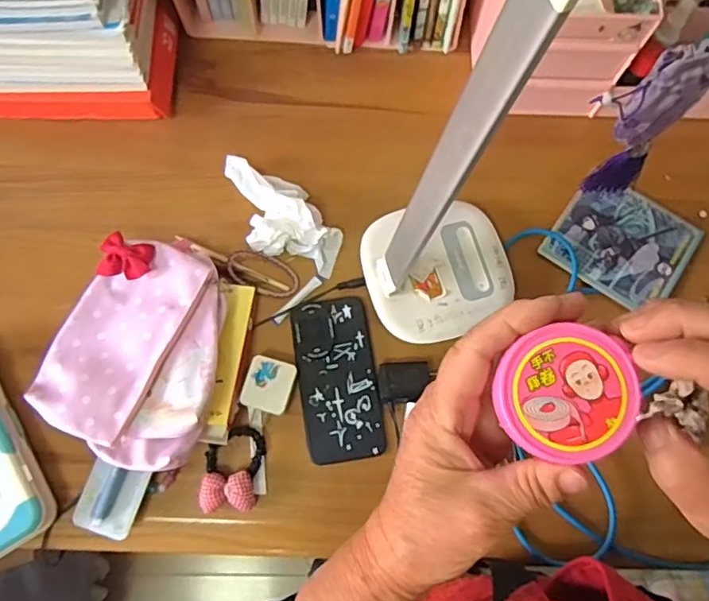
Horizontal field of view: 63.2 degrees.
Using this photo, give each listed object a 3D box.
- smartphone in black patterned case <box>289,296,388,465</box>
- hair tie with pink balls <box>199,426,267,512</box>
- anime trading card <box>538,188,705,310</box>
[{"bbox_3d":[-0.017,0.079,0.586,0.079,0.014,0.159,-10,75,-4],"label":"smartphone in black patterned case"},{"bbox_3d":[-0.117,0.162,0.557,0.056,0.022,0.077,3,75,0],"label":"hair tie with pink balls"},{"bbox_3d":[0.296,-0.065,0.636,0.138,0.008,0.131,36,77,8],"label":"anime trading card"}]

